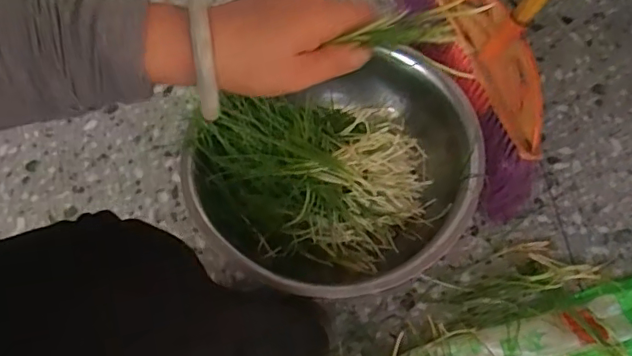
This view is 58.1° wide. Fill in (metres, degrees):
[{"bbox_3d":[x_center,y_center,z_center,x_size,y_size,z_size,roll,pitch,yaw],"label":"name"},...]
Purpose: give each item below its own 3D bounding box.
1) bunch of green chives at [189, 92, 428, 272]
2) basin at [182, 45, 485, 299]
[{"bbox_3d":[-0.007,-0.009,0.686,0.280,0.104,0.195,6,65,6],"label":"bunch of green chives"},{"bbox_3d":[0.032,0.000,0.676,0.310,0.114,0.274,-22,64,-6],"label":"basin"}]

